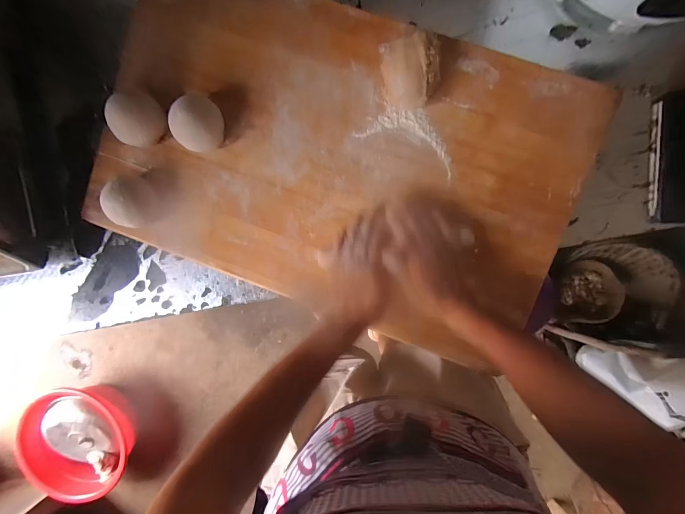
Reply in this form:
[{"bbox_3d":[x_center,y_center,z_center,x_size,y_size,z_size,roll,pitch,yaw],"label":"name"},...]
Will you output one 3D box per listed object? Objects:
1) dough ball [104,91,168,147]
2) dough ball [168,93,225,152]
[{"bbox_3d":[-0.288,-0.194,0.438,0.060,0.047,0.068,15,93,5],"label":"dough ball"},{"bbox_3d":[-0.198,-0.182,0.423,0.055,0.057,0.069,30,94,4],"label":"dough ball"}]

